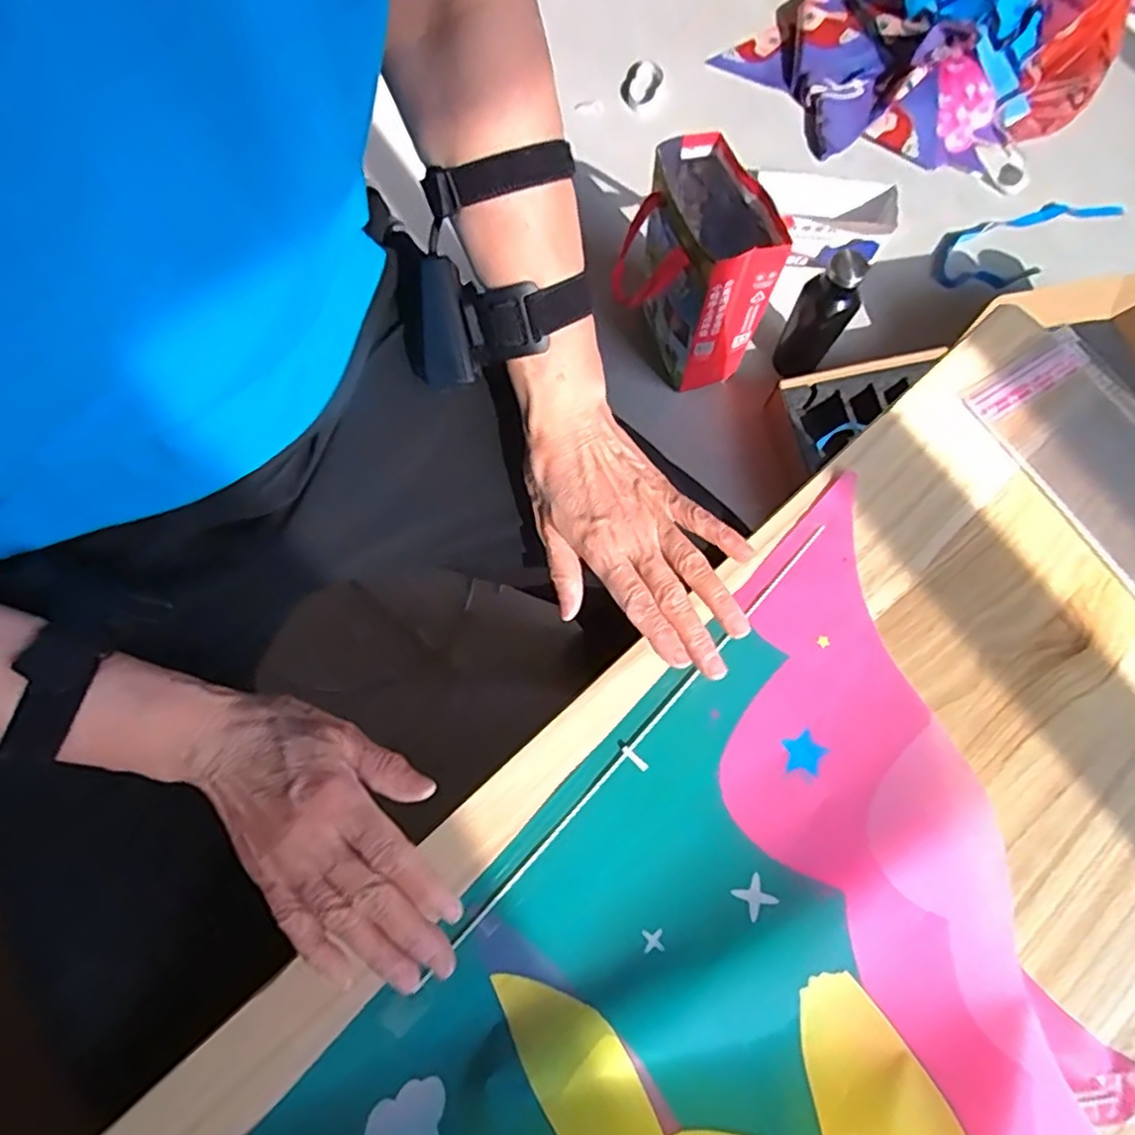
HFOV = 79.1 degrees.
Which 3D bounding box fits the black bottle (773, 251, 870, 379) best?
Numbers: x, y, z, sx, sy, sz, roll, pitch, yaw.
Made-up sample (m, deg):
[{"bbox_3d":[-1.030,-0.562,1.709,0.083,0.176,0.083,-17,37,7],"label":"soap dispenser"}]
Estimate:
[{"bbox_3d":[0.348,-0.345,0.949,0.075,0.194,0.078,0,74,-1],"label":"black bottle"}]

